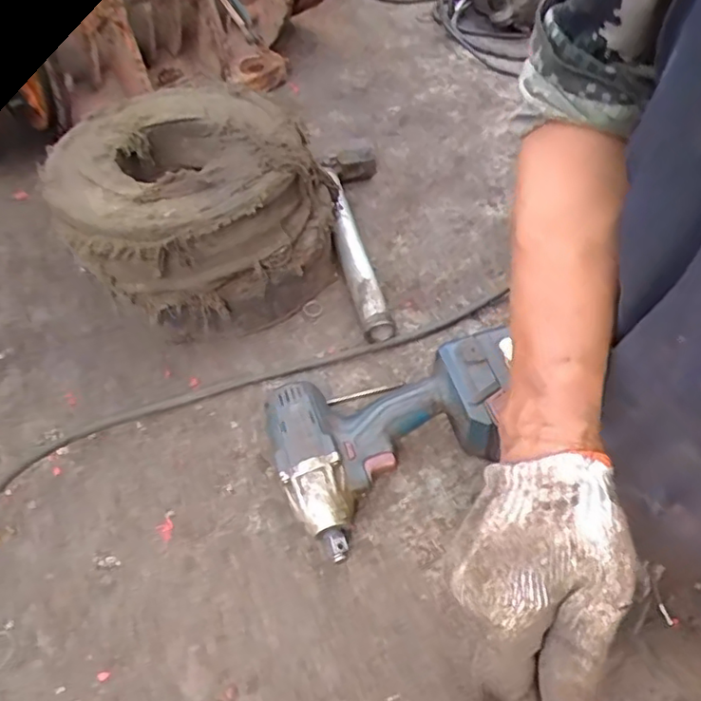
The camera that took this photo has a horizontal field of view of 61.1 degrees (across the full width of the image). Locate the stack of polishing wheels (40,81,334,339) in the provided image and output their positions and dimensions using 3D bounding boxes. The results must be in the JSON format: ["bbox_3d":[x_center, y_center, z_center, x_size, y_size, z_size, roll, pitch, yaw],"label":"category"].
[{"bbox_3d":[-0.165,-0.146,0.646,0.261,0.165,0.246,-29,56,-21],"label":"stack of polishing wheels"}]

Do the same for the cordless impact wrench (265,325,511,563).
[{"bbox_3d":[0.035,0.076,0.499,0.195,0.079,0.144,-11,49,-10],"label":"cordless impact wrench"}]

